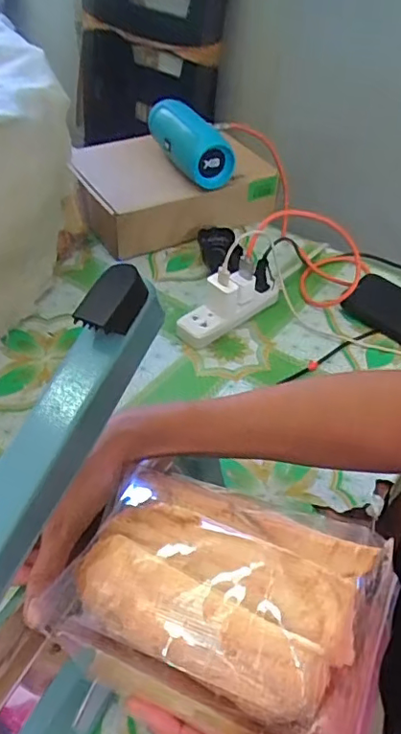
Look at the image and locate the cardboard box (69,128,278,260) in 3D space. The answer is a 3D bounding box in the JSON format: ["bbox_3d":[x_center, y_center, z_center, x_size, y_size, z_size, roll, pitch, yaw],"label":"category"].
[{"bbox_3d":[-0.038,-0.251,0.780,0.270,0.093,0.166,-14,48,-18],"label":"cardboard box"}]

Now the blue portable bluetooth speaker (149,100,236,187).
[{"bbox_3d":[-0.016,-0.313,0.755,0.056,0.064,0.166,-19,50,-22],"label":"blue portable bluetooth speaker"}]

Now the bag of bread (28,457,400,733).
[{"bbox_3d":[0.012,0.122,0.287,0.162,0.058,0.120,15,43,30],"label":"bag of bread"}]

